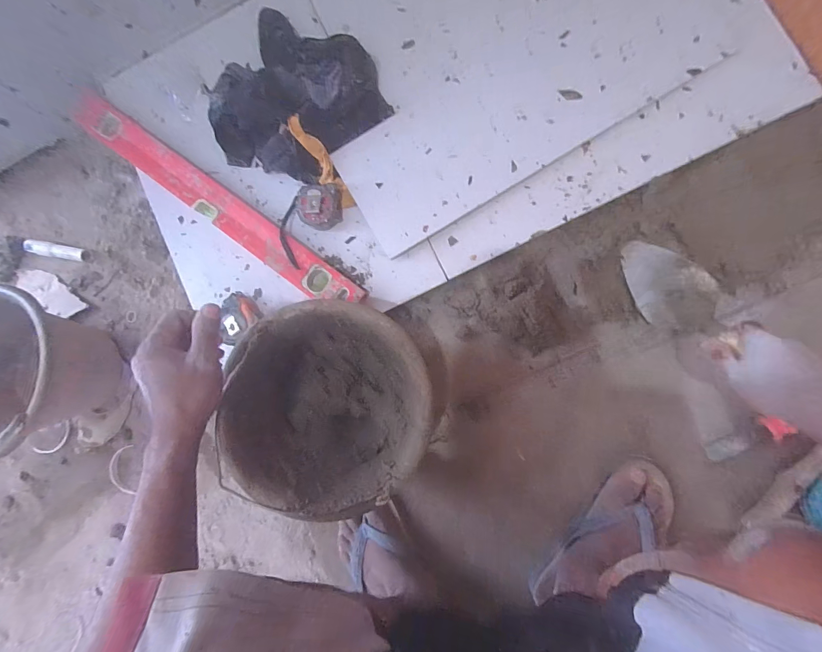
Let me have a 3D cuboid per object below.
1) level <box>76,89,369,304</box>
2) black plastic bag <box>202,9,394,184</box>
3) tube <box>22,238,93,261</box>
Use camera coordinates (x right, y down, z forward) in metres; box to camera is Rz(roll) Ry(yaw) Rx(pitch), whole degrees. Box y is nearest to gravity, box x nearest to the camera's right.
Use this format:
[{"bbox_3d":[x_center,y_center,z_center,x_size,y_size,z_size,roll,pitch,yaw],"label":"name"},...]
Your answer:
[{"bbox_3d":[-0.322,-0.200,0.609,0.587,0.029,0.062,36,90,8],"label":"level"},{"bbox_3d":[-0.167,-0.368,0.591,0.260,0.057,0.255,16,88,8],"label":"black plastic bag"},{"bbox_3d":[-0.685,-0.145,0.716,0.126,0.025,0.027,11,88,7],"label":"tube"}]

